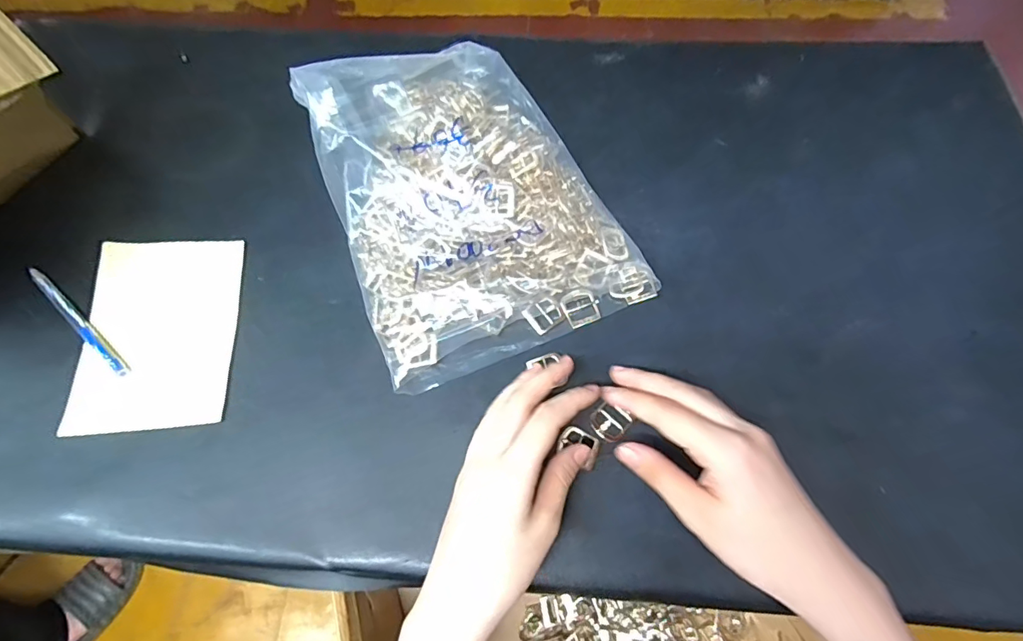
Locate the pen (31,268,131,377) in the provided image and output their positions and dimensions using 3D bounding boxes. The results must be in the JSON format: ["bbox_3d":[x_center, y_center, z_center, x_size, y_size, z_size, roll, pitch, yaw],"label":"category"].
[{"bbox_3d":[-0.336,0.000,0.379,0.127,0.007,0.012,37,71,16],"label":"pen"}]

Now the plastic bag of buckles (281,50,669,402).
[{"bbox_3d":[-0.040,-0.115,0.384,0.203,0.065,0.286,-22,67,-9],"label":"plastic bag of buckles"}]

